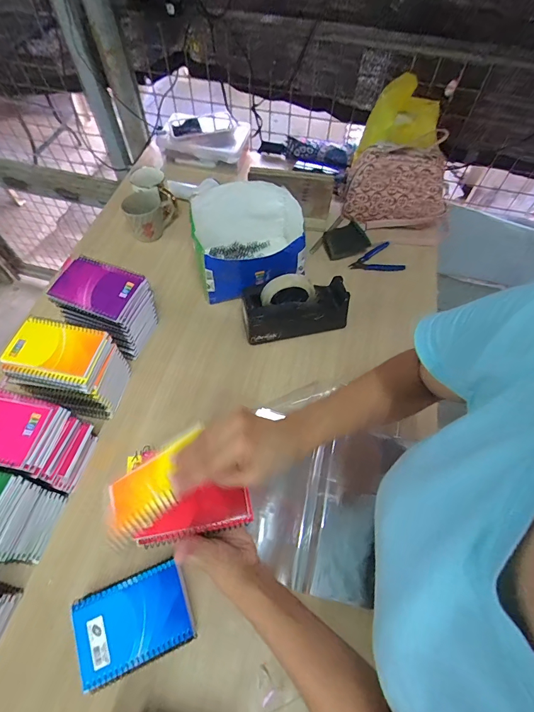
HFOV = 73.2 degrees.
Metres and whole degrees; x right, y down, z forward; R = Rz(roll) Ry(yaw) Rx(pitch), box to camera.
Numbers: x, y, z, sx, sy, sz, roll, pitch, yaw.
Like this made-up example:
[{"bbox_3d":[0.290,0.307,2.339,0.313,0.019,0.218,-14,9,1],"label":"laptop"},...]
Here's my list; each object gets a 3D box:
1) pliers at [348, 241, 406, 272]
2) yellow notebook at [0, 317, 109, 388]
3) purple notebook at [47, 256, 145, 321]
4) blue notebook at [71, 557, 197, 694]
[{"bbox_3d":[0.250,-0.220,0.831,0.115,0.019,0.087,-17,63,-11],"label":"pliers"},{"bbox_3d":[-0.321,-0.009,0.543,0.133,0.014,0.094,12,61,5],"label":"yellow notebook"},{"bbox_3d":[-0.279,-0.117,0.591,0.119,0.017,0.096,20,59,3],"label":"purple notebook"},{"bbox_3d":[-0.167,0.328,0.450,0.133,0.020,0.097,-19,63,-12],"label":"blue notebook"}]

